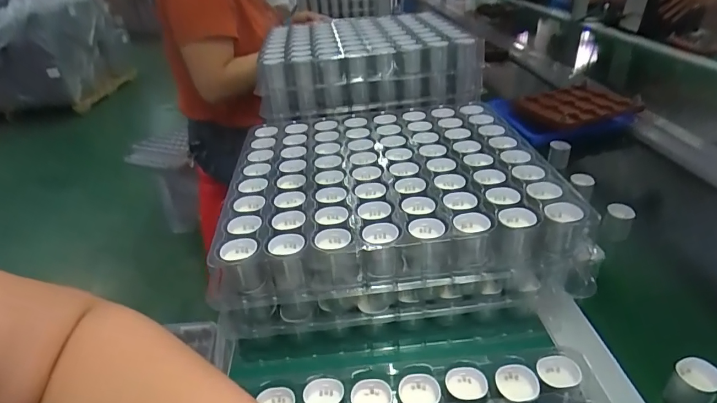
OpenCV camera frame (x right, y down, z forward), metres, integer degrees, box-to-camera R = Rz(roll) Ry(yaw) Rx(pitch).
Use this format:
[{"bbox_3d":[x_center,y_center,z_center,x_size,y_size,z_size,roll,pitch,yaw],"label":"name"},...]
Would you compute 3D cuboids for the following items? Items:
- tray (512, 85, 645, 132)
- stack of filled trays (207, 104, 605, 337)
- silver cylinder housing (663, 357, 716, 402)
[{"bbox_3d":[0.418,-0.188,0.829,0.211,0.034,0.138,-16,34,-17],"label":"tray"},{"bbox_3d":[0.028,-0.006,0.486,0.334,0.089,0.301,-6,32,-3],"label":"stack of filled trays"},{"bbox_3d":[0.264,0.147,0.335,0.025,0.041,0.030,-25,38,-29],"label":"silver cylinder housing"}]

